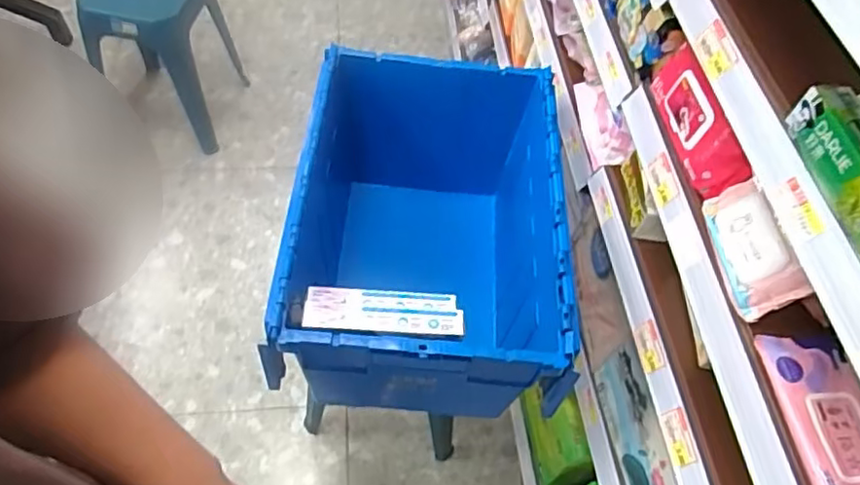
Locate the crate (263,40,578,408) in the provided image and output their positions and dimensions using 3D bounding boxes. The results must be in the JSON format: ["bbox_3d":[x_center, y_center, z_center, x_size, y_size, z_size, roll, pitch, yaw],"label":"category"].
[{"bbox_3d":[-0.002,-0.009,1.169,0.433,0.416,0.633,5,55,-2],"label":"crate"}]

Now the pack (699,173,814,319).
[{"bbox_3d":[0.372,0.001,0.719,0.050,0.086,0.159,7,54,-38],"label":"pack"}]

